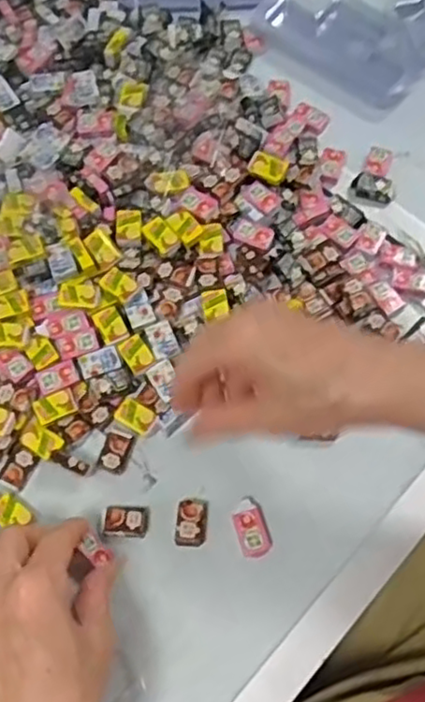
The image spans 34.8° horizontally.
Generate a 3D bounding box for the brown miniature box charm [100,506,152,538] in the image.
[{"bbox_3d":[-0.053,0.105,0.416,0.028,0.008,0.019,1,69,2],"label":"brown miniature box charm"}]

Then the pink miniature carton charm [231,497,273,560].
[{"bbox_3d":[0.024,0.108,0.415,0.019,0.009,0.034,-16,69,-5],"label":"pink miniature carton charm"}]

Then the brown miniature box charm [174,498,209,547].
[{"bbox_3d":[-0.013,0.105,0.415,0.019,0.010,0.029,4,69,3],"label":"brown miniature box charm"}]

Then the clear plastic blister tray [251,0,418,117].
[{"bbox_3d":[0.105,-0.255,0.551,0.137,0.018,0.079,40,75,15],"label":"clear plastic blister tray"}]

